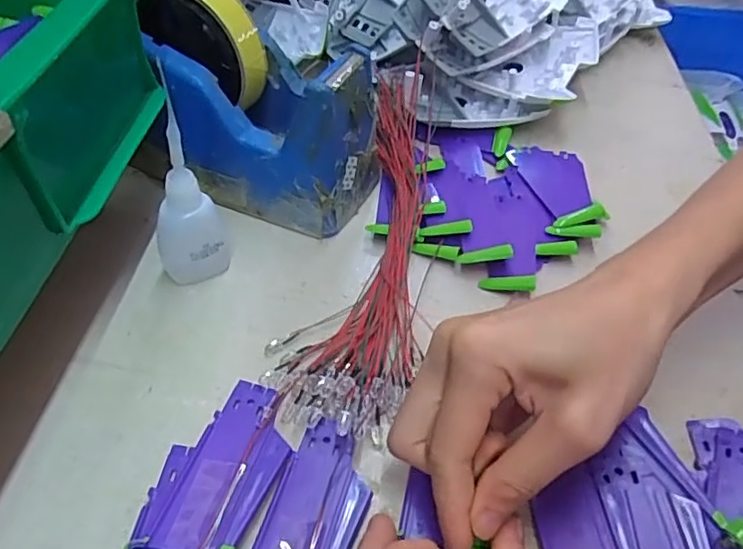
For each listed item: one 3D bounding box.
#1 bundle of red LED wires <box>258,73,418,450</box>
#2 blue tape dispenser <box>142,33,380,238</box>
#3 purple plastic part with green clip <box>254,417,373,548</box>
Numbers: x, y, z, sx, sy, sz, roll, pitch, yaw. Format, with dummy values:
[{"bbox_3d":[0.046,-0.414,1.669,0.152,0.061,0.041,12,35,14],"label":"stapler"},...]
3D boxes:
[{"bbox_3d":[0.001,-0.039,0.346,0.061,0.031,0.278,8,48,2],"label":"bundle of red LED wires"},{"bbox_3d":[-0.062,-0.090,0.345,0.135,0.092,0.069,20,50,13],"label":"blue tape dispenser"},{"bbox_3d":[-0.024,0.101,0.234,0.038,0.007,0.085,18,49,11],"label":"purple plastic part with green clip"}]

